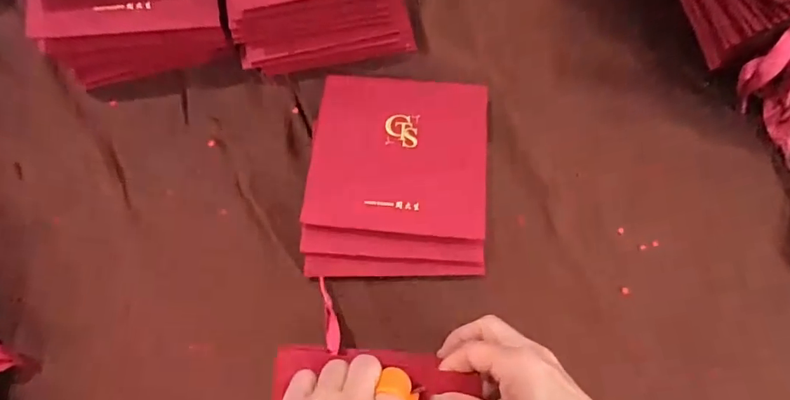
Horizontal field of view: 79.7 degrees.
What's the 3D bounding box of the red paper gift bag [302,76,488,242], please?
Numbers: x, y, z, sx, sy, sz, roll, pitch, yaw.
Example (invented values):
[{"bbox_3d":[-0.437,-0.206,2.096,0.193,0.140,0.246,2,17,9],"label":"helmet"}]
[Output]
[{"bbox_3d":[0.004,-0.042,0.383,0.137,0.009,0.140,5,67,1],"label":"red paper gift bag"}]

